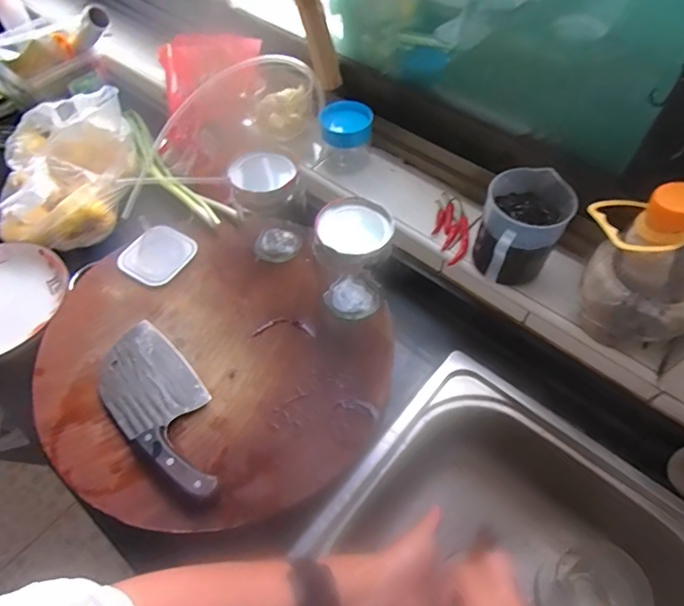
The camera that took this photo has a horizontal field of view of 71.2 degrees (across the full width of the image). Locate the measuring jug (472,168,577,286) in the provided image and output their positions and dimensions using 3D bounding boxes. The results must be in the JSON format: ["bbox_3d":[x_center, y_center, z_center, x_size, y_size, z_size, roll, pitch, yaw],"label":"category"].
[{"bbox_3d":[0.209,-0.081,0.575,0.093,0.110,0.120,16,58,11],"label":"measuring jug"}]

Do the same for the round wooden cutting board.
[{"bbox_3d":[-0.163,0.060,0.597,0.383,0.037,0.412,0,56,0],"label":"round wooden cutting board"}]

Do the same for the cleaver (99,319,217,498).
[{"bbox_3d":[-0.207,0.116,0.551,0.097,0.024,0.234,-39,64,-22],"label":"cleaver"}]

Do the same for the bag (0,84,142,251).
[{"bbox_3d":[-0.442,-0.224,0.759,0.209,0.122,0.248,-13,57,-8],"label":"bag"}]

